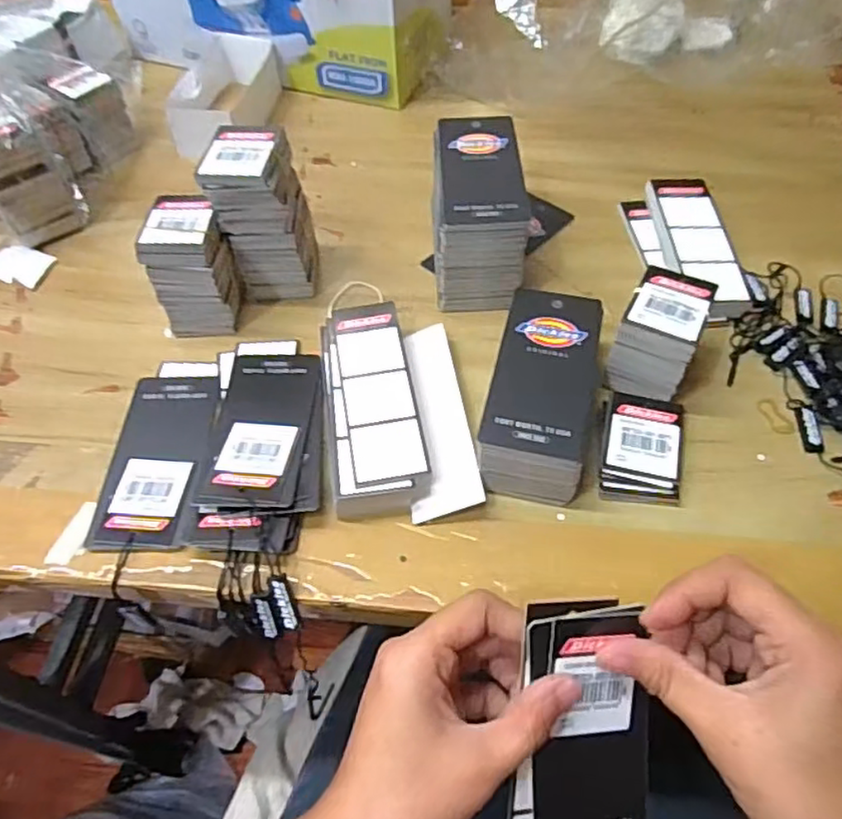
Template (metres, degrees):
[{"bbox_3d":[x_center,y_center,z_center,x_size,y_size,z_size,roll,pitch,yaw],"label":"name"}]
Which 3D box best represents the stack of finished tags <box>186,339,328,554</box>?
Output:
[{"bbox_3d":[-0.085,0.010,0.351,0.062,0.020,0.141,-3,54,0],"label":"stack of finished tags"}]

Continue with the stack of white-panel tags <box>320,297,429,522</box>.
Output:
[{"bbox_3d":[-0.026,-0.004,0.358,0.049,0.024,0.125,-8,54,-3],"label":"stack of white-panel tags"}]

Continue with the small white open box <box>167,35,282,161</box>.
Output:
[{"bbox_3d":[-0.155,-0.251,0.522,0.066,0.041,0.115,0,54,2],"label":"small white open box"}]

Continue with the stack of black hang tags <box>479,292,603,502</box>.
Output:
[{"bbox_3d":[0.065,-0.008,0.349,0.051,0.037,0.119,11,55,10],"label":"stack of black hang tags"}]

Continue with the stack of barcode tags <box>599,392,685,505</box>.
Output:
[{"bbox_3d":[0.115,0.020,0.343,0.041,0.012,0.061,8,55,8],"label":"stack of barcode tags"}]

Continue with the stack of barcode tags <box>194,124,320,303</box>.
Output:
[{"bbox_3d":[-0.094,-0.116,0.395,0.045,0.095,0.050,-2,54,1],"label":"stack of barcode tags"}]

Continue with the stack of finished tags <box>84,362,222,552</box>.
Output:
[{"bbox_3d":[-0.140,0.019,0.352,0.053,0.009,0.118,-2,54,1],"label":"stack of finished tags"}]

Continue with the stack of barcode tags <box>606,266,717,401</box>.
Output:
[{"bbox_3d":[0.130,-0.039,0.358,0.038,0.052,0.054,21,58,16],"label":"stack of barcode tags"}]

